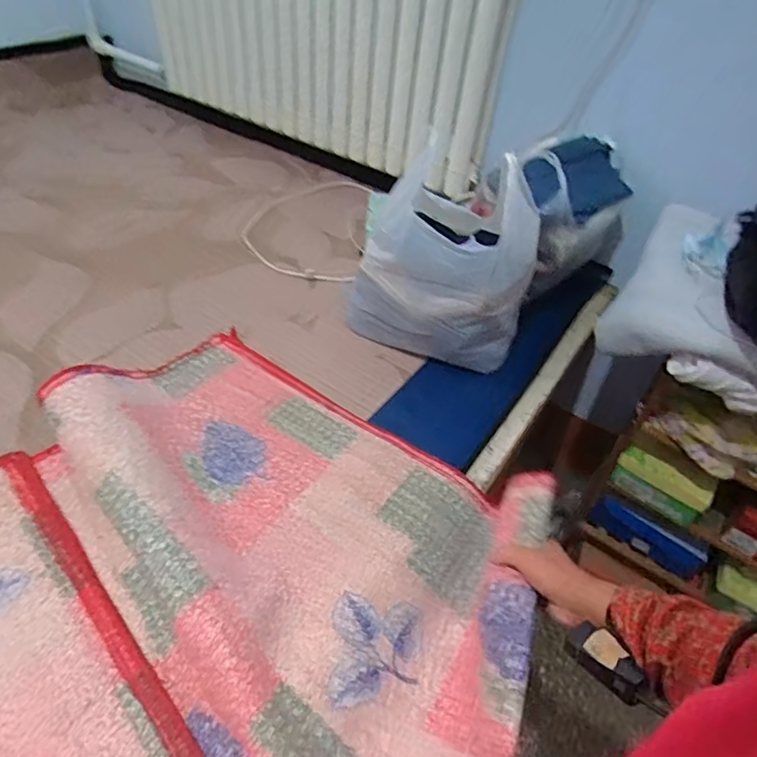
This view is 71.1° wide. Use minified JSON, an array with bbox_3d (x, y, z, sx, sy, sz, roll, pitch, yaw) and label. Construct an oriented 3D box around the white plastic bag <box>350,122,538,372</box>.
[{"bbox_3d":[0.126,-0.211,0.992,0.315,0.309,0.236,27,50,19],"label":"white plastic bag"}]

